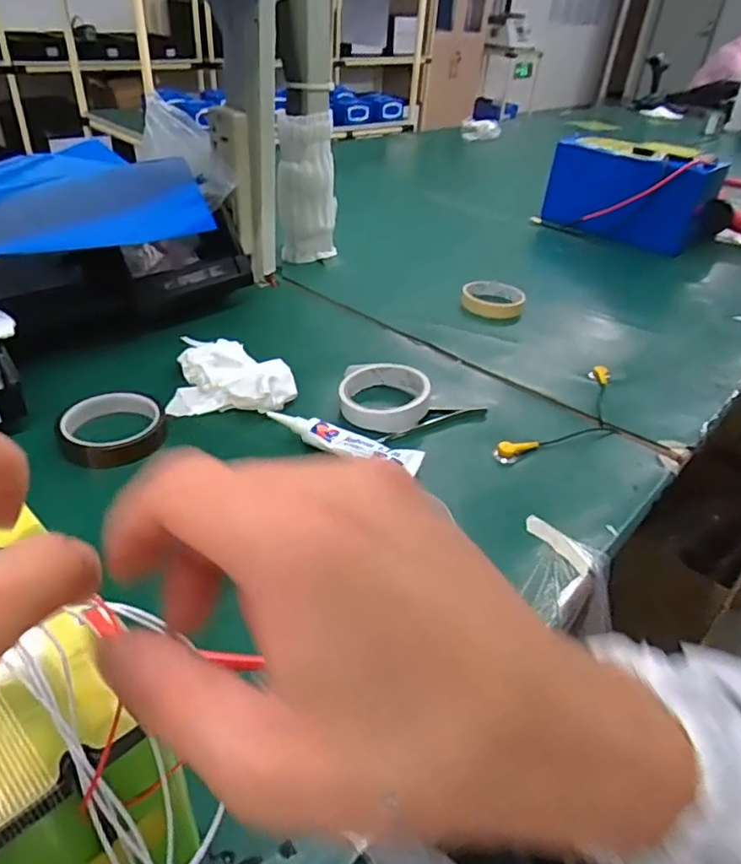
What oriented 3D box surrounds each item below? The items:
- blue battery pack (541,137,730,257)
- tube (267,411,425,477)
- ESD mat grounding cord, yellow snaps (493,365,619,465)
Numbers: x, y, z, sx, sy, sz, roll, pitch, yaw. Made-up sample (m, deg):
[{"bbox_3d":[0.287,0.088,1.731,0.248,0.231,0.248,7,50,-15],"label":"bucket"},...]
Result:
[{"bbox_3d":[0.439,-0.411,1.023,0.141,0.138,0.264,-26,47,-35],"label":"blue battery pack"},{"bbox_3d":[-0.028,0.008,0.537,0.147,0.014,0.032,17,38,15],"label":"tube"},{"bbox_3d":[0.209,-0.015,0.602,0.068,0.014,0.207,32,44,31],"label":"ESD mat grounding cord, yellow snaps"}]

